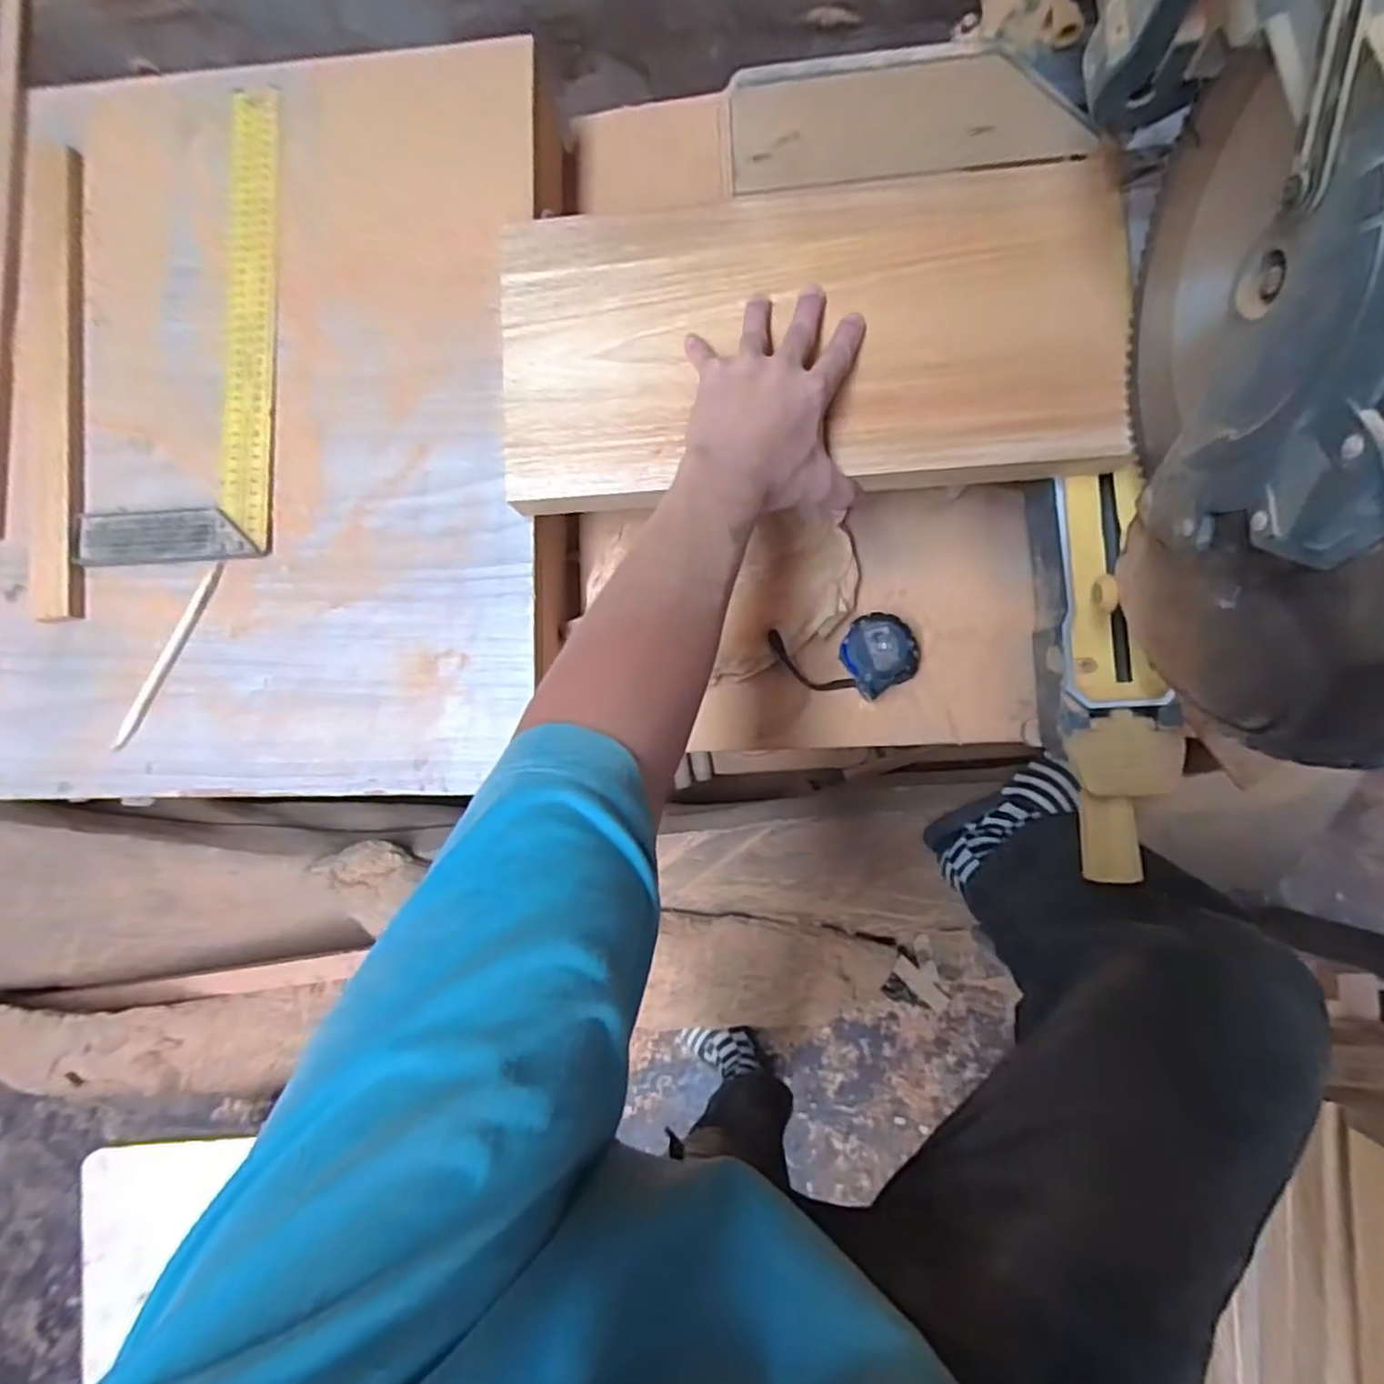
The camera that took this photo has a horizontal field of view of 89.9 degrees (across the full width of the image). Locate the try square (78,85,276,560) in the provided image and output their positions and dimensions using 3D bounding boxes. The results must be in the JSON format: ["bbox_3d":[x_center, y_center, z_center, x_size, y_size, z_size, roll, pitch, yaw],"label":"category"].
[{"bbox_3d":[-0.407,-0.300,0.558,0.152,0.014,0.393,0,84,5],"label":"try square"}]

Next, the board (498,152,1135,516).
[{"bbox_3d":[0.079,-0.249,0.499,0.428,0.029,0.221,-2,84,6],"label":"board"}]

